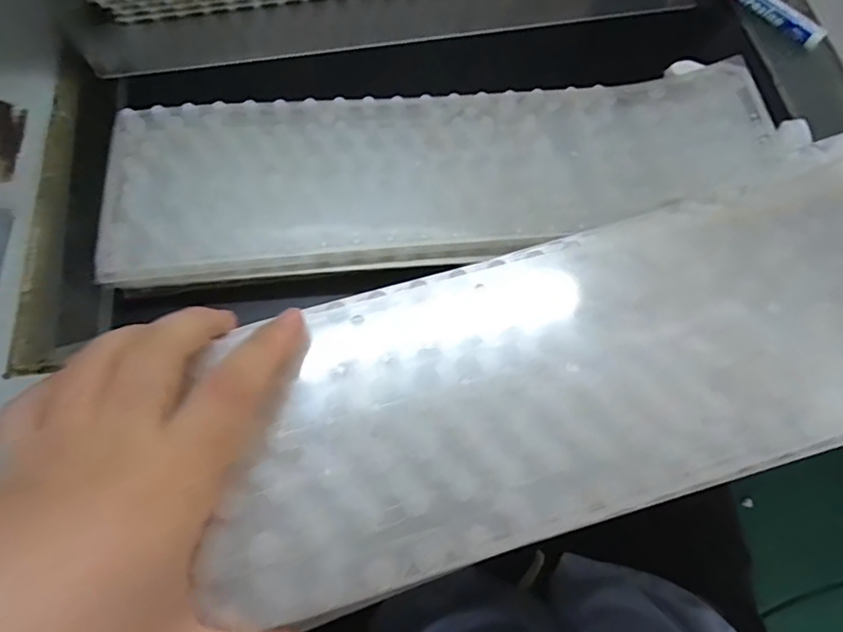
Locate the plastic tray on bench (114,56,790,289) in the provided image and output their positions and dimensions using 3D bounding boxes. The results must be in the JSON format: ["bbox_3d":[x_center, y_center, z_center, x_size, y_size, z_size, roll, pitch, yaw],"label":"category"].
[{"bbox_3d":[0.016,-0.098,0.322,0.399,0.020,0.122,-7,69,-5],"label":"plastic tray on bench"}]

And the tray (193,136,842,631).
[{"bbox_3d":[0.091,0.015,0.223,0.359,0.022,0.128,-18,70,-9],"label":"tray"}]

